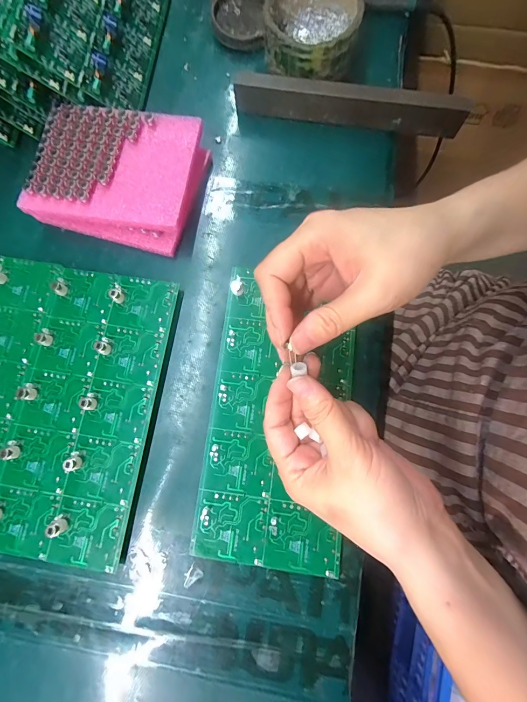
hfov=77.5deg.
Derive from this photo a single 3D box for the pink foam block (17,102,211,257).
[{"bbox_3d":[-0.127,-0.160,0.300,0.138,0.037,0.117,13,78,4],"label":"pink foam block"}]

